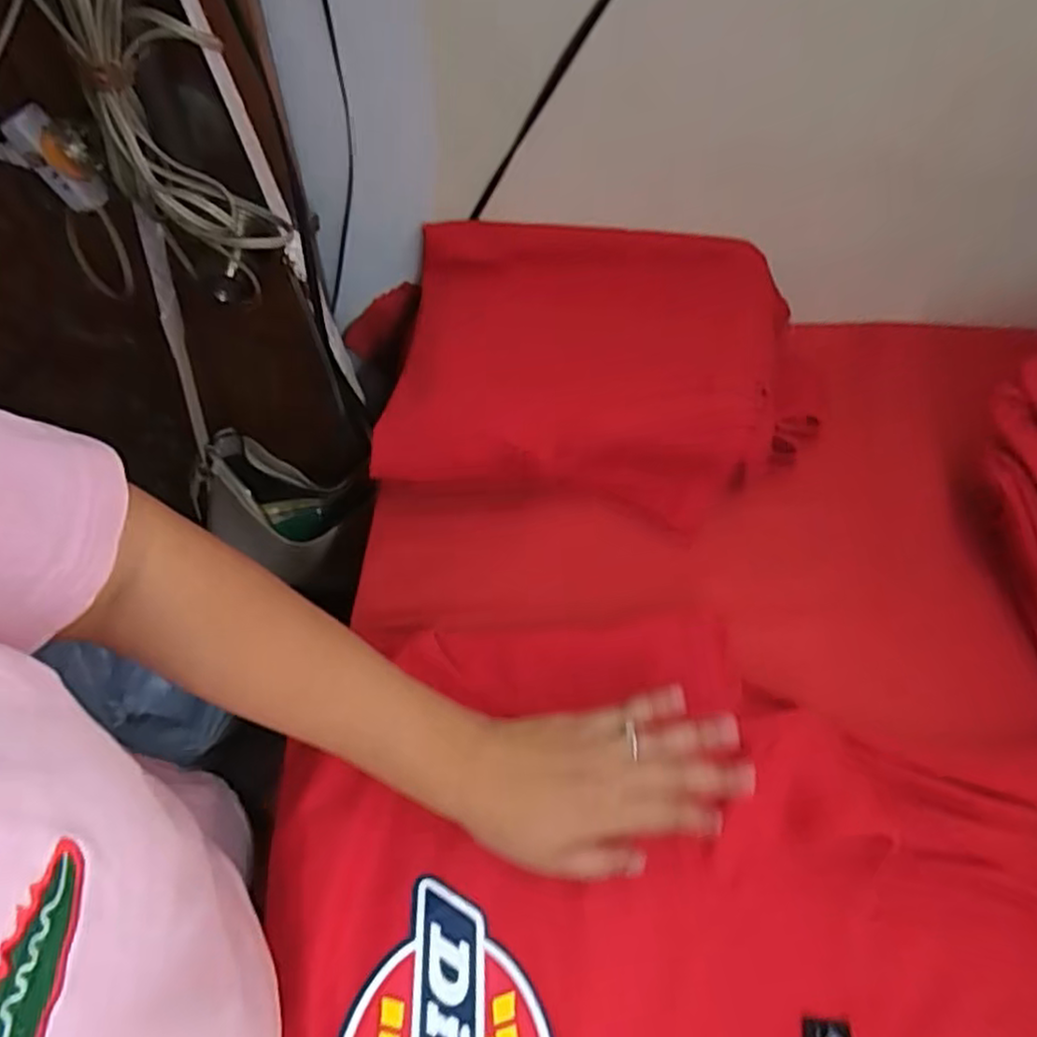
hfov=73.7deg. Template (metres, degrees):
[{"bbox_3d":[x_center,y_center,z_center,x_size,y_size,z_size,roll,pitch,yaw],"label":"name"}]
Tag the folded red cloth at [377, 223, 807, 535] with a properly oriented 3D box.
[{"bbox_3d":[0.078,-0.141,0.655,0.384,0.106,0.284,5,56,4],"label":"folded red cloth"}]

